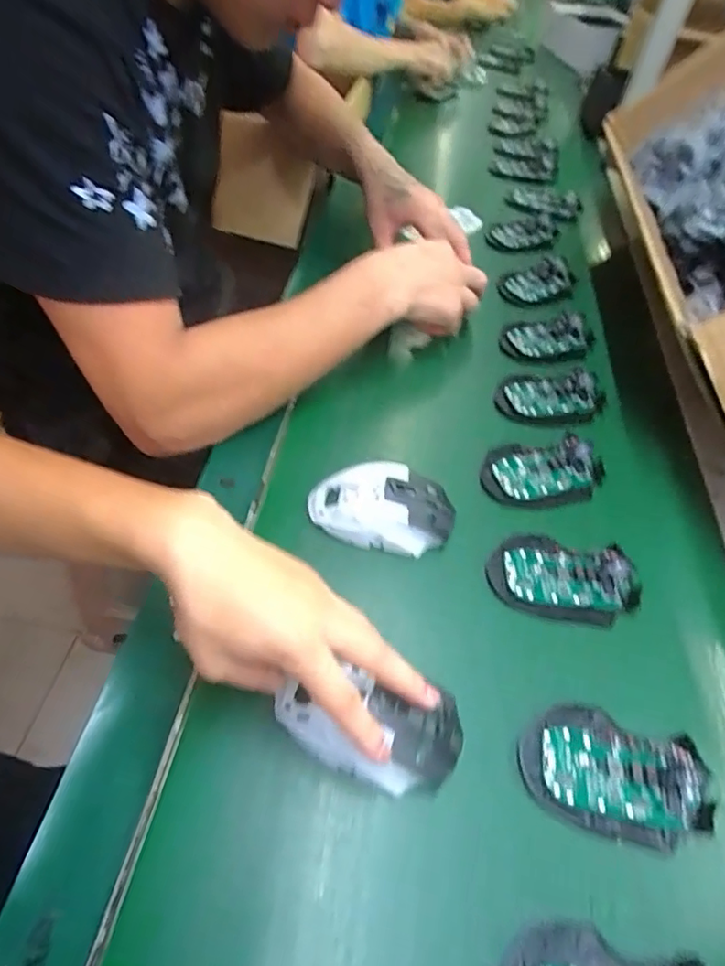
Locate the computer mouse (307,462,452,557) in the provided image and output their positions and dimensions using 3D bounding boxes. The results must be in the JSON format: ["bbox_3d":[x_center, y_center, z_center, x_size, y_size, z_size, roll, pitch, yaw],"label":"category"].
[{"bbox_3d":[0.016,0.019,0.456,0.116,0.036,0.065,11,51,3],"label":"computer mouse"}]

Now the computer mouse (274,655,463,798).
[{"bbox_3d":[0.003,0.147,0.342,0.113,0.041,0.060,8,50,4],"label":"computer mouse"}]

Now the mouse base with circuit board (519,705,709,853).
[{"bbox_3d":[0.159,0.179,0.350,0.114,0.020,0.070,14,51,6],"label":"mouse base with circuit board"}]

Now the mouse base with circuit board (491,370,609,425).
[{"bbox_3d":[0.195,-0.087,0.581,0.115,0.017,0.072,1,51,-5],"label":"mouse base with circuit board"}]

